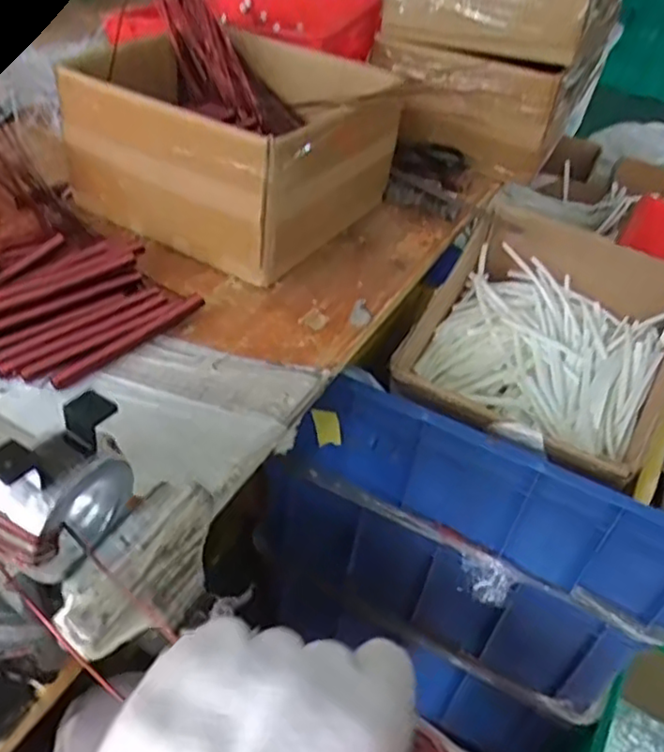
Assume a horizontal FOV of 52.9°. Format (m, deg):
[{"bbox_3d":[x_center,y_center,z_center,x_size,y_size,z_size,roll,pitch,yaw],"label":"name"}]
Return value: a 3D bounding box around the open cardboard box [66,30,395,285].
[{"bbox_3d":[-0.108,-0.293,0.853,0.311,0.172,0.309,26,44,20],"label":"open cardboard box"}]

